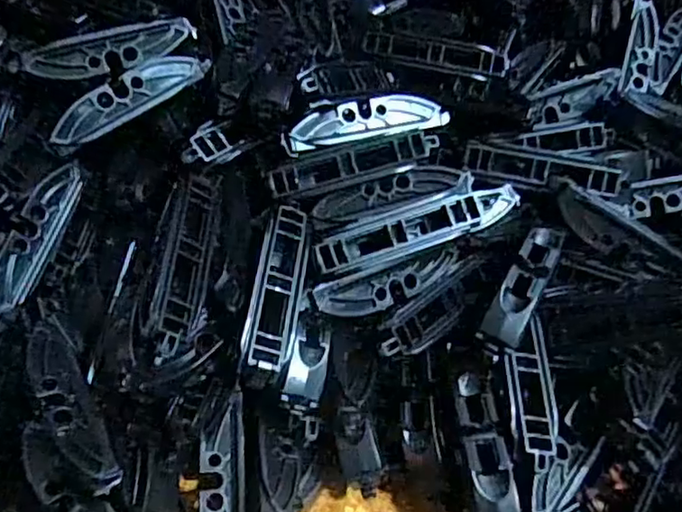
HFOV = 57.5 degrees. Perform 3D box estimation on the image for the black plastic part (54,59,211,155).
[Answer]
[{"bbox_3d":[-0.096,-0.072,0.282,0.076,0.004,0.020,-38,97,-18],"label":"black plastic part"}]

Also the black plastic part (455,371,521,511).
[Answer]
[{"bbox_3d":[0.055,0.077,0.235,0.016,0.012,0.066,-5,47,-1],"label":"black plastic part"}]

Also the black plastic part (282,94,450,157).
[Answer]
[{"bbox_3d":[0.013,-0.064,0.294,0.080,0.008,0.019,-13,90,-13],"label":"black plastic part"}]

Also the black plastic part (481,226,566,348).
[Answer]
[{"bbox_3d":[0.078,0.013,0.263,0.016,0.018,0.060,21,50,23],"label":"black plastic part"}]

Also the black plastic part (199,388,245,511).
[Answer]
[{"bbox_3d":[-0.048,0.096,0.256,0.017,0.014,0.075,-5,63,-1],"label":"black plastic part"}]

